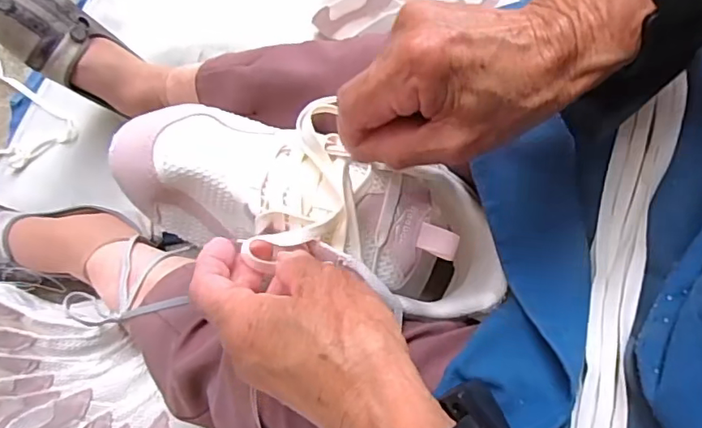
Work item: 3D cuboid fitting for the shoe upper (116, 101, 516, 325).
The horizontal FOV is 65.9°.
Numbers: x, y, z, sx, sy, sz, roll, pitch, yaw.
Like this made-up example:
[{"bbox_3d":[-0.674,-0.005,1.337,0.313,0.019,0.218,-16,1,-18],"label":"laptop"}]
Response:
[{"bbox_3d":[-0.024,-0.004,0.343,0.240,0.095,0.097,20,73,-3],"label":"shoe upper"}]

